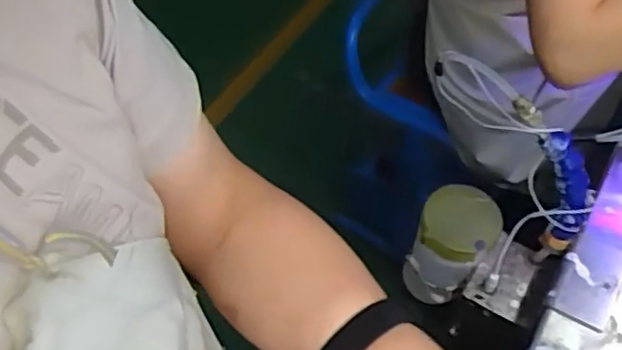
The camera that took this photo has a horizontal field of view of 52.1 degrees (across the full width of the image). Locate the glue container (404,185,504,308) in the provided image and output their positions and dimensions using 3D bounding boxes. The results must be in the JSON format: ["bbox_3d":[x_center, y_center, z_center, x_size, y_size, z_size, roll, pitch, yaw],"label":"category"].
[{"bbox_3d":[0.141,0.073,0.629,0.066,0.104,0.085,24,59,21],"label":"glue container"}]

